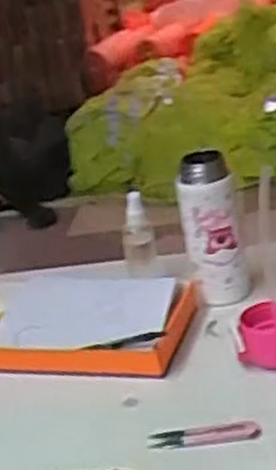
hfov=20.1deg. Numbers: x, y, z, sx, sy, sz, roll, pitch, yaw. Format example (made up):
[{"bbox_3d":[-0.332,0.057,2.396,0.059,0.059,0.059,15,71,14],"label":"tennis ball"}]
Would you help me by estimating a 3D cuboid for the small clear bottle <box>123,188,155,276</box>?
[{"bbox_3d":[-0.001,-0.002,1.001,0.039,0.125,0.034,-12,23,-2],"label":"small clear bottle"}]

